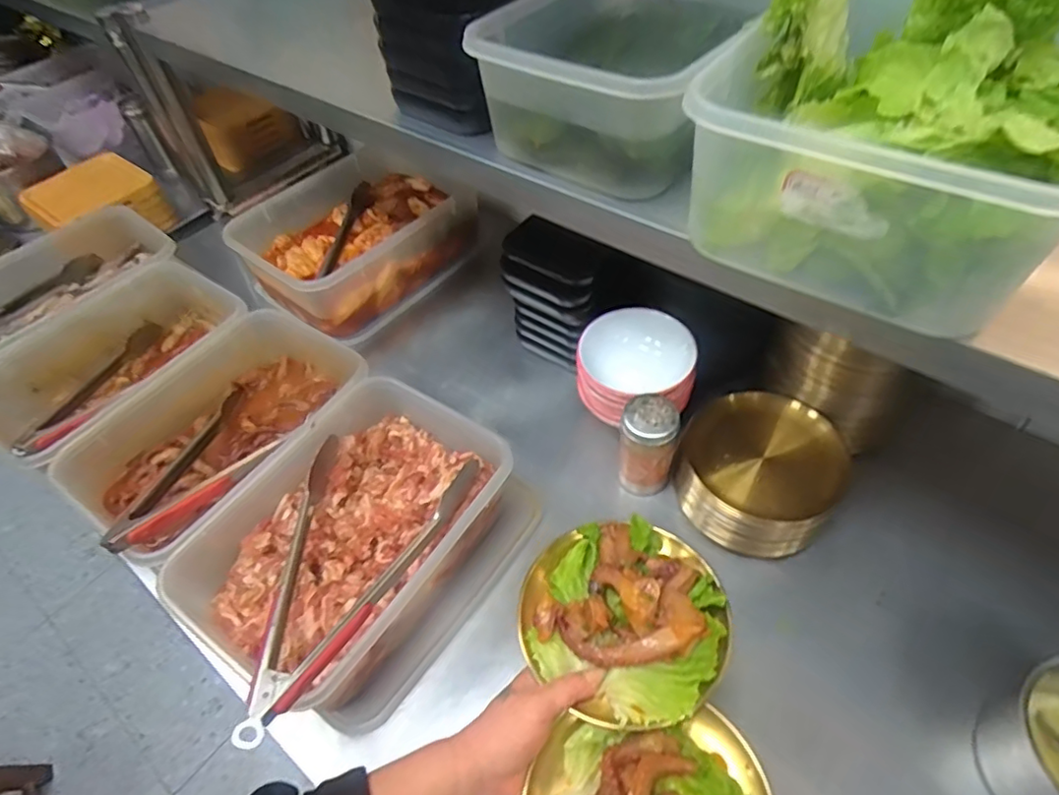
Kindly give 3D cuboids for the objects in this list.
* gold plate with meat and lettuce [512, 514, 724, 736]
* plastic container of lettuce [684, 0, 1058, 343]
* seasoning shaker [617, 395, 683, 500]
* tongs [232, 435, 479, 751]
[{"bbox_3d":[0.076,0.169,0.473,0.159,0.035,0.151,-2,51,3],"label":"gold plate with meat and lettuce"},{"bbox_3d":[0.272,-0.209,0.425,0.226,0.147,0.286,27,58,24],"label":"plastic container of lettuce"},{"bbox_3d":[0.129,0.054,0.660,0.062,0.121,0.051,9,52,12],"label":"seasoning shaker"},{"bbox_3d":[-0.191,0.145,0.562,0.177,0.071,0.296,22,56,21],"label":"tongs"}]

